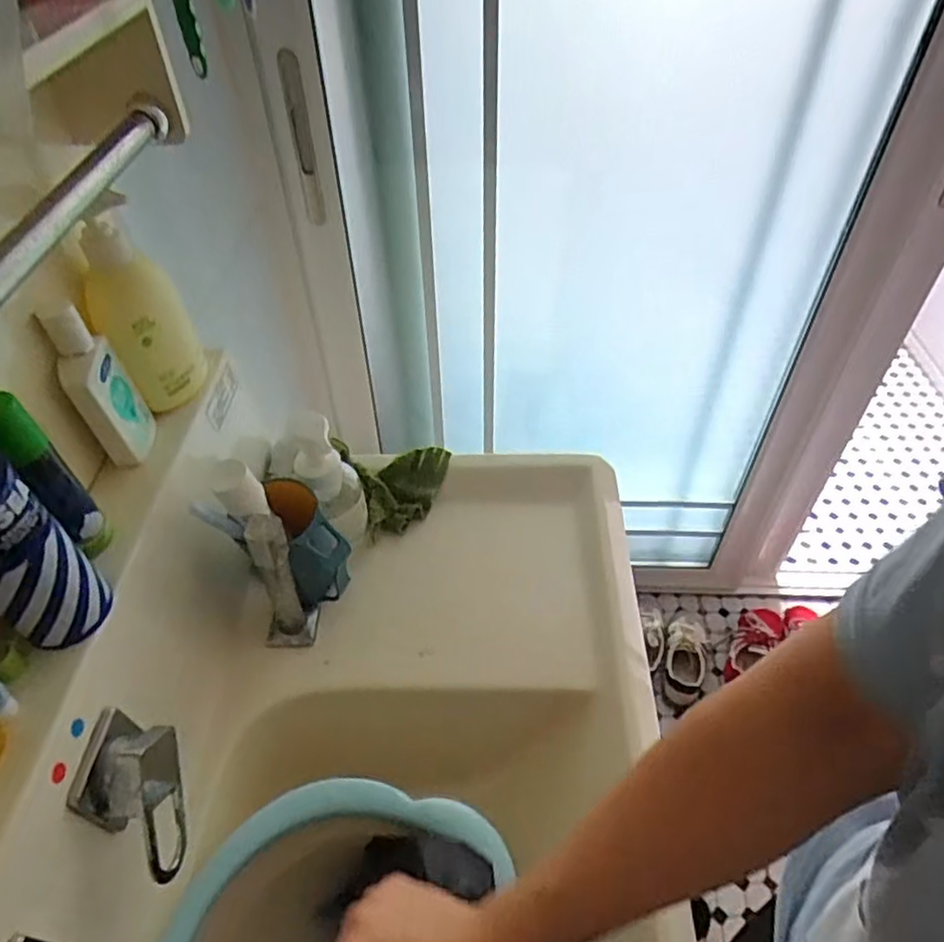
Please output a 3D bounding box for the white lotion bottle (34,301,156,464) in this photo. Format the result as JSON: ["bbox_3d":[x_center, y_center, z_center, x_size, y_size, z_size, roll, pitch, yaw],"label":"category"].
[{"bbox_3d":[-0.276,-0.064,0.496,0.025,0.129,0.061,-7,47,-5],"label":"white lotion bottle"}]

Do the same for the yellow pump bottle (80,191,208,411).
[{"bbox_3d":[-0.263,-0.129,0.523,0.066,0.168,0.046,-21,49,-17],"label":"yellow pump bottle"}]

